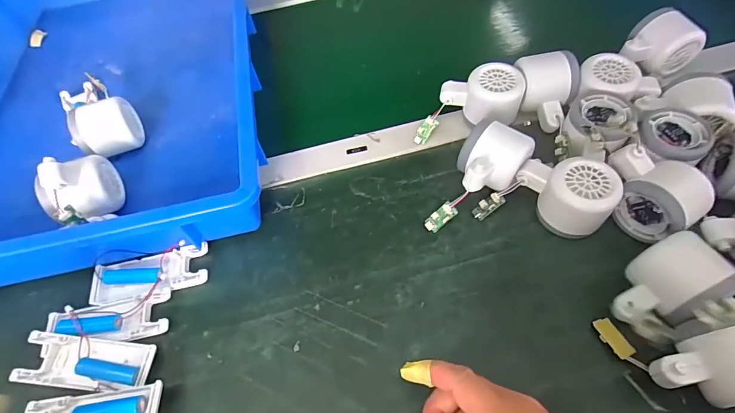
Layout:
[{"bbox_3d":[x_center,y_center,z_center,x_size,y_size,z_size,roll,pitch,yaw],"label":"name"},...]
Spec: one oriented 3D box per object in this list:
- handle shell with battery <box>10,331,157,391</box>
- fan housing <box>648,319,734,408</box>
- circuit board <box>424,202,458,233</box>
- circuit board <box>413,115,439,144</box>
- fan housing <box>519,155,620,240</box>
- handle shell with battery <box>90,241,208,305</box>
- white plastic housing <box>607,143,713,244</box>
[{"bbox_3d":[-0.229,0.128,0.328,0.100,0.021,0.040,2,57,5],"label":"handle shell with battery"},{"bbox_3d":[0.241,0.109,0.277,0.084,0.058,0.055,-10,56,-3],"label":"fan housing"},{"bbox_3d":[0.070,0.010,0.381,0.032,0.007,0.014,-43,58,16],"label":"circuit board"},{"bbox_3d":[0.065,-0.084,0.441,0.015,0.013,0.033,40,107,25],"label":"circuit board"},{"bbox_3d":[0.184,-0.014,0.368,0.055,0.059,0.079,-28,59,-14],"label":"fan housing"},{"bbox_3d":[-0.203,0.063,0.374,0.102,0.013,0.043,-14,57,-6],"label":"handle shell with battery"},{"bbox_3d":[0.249,-0.011,0.354,0.061,0.055,0.086,-32,60,-16],"label":"white plastic housing"}]

